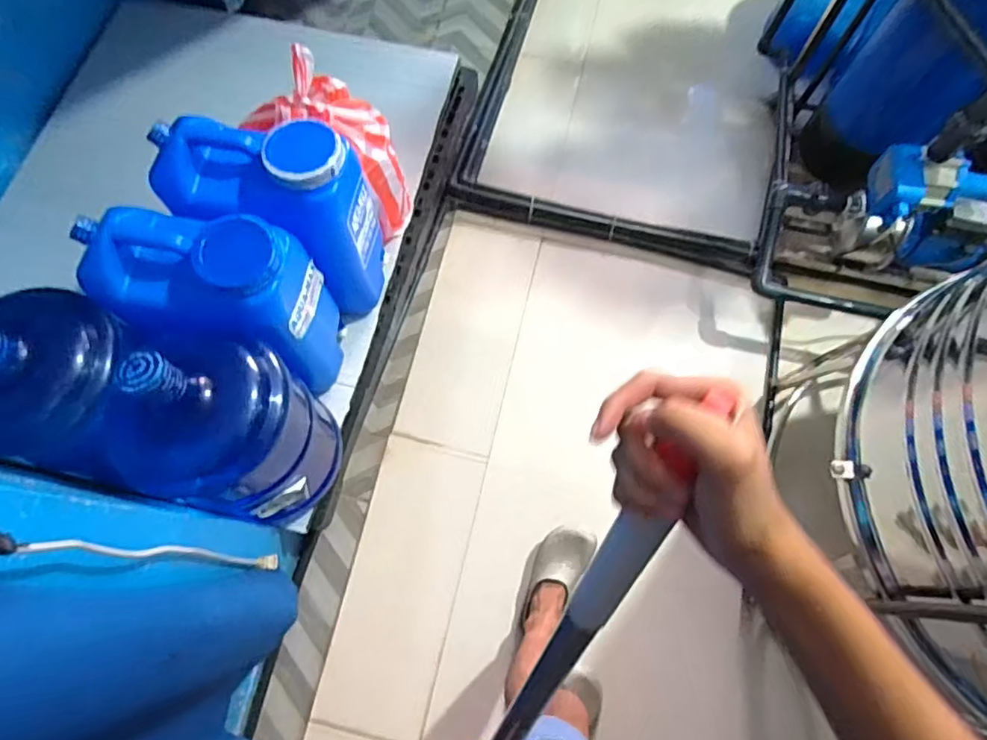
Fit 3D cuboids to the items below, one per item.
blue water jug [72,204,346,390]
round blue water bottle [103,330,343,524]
[{"bbox_3d":[-0.457,-0.106,1.000,0.307,0.367,0.201,9,71,2],"label":"blue water jug"},{"bbox_3d":[-0.408,0.089,0.892,0.232,0.454,0.229,0,71,0],"label":"round blue water bottle"}]

